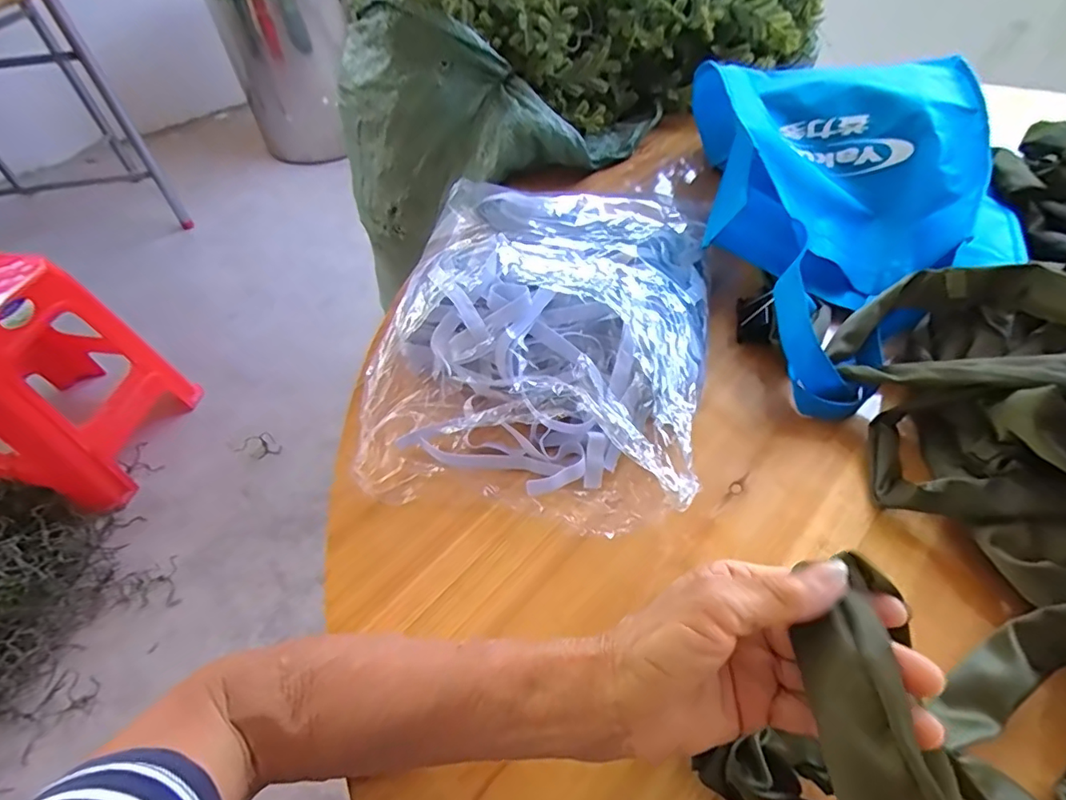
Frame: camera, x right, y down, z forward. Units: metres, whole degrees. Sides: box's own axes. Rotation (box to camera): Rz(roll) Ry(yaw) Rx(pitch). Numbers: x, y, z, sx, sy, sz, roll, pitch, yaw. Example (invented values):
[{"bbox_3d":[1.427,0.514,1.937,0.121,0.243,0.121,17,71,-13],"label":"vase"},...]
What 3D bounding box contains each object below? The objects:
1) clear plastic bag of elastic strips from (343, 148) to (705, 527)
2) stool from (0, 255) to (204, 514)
[{"bbox_3d":[0.013,-0.070,0.447,0.246,0.086,0.330,7,51,9],"label":"clear plastic bag of elastic strips"},{"bbox_3d":[-1.147,-0.042,1.255,0.451,0.481,0.408,17,54,16],"label":"stool"}]

